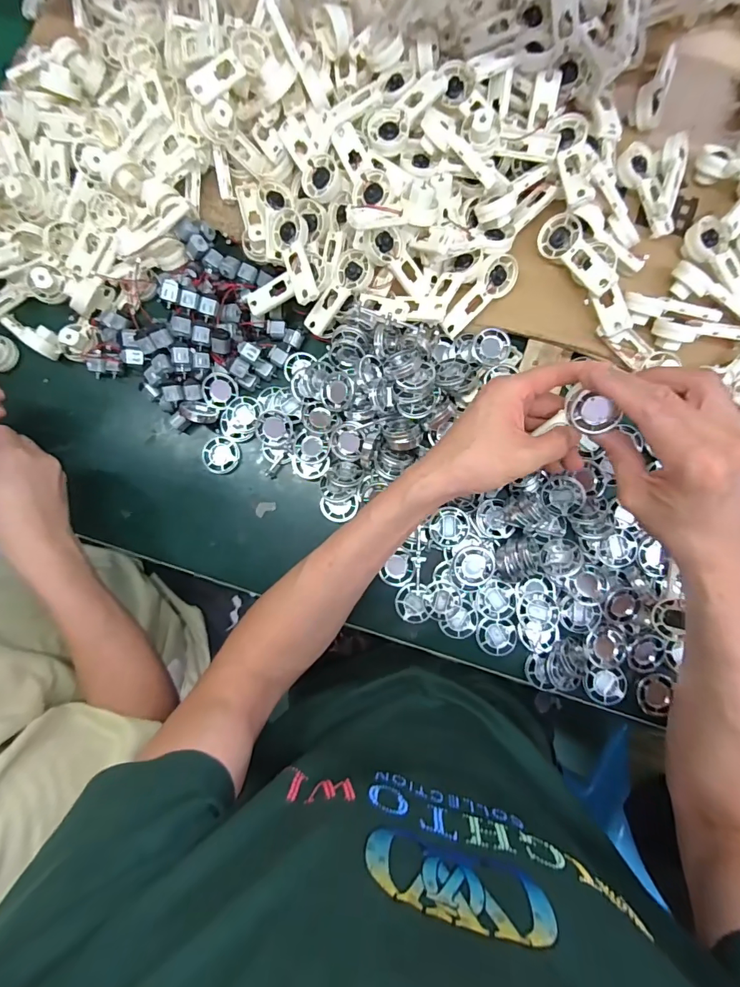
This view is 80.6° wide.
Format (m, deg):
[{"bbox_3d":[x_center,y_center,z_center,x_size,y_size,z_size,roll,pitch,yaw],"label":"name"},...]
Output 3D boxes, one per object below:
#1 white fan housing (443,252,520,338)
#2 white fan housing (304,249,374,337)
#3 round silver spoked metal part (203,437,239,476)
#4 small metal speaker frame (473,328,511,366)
[{"bbox_3d":[0.112,-0.203,0.450,0.092,0.012,0.039,-41,121,12],"label":"white fan housing"},{"bbox_3d":[-0.035,-0.211,0.461,0.039,0.013,0.092,41,104,8],"label":"white fan housing"},{"bbox_3d":[-0.165,-0.042,0.483,0.040,0.010,0.040,0,84,4],"label":"round silver spoked metal part"},{"bbox_3d":[0.128,-0.154,0.460,0.037,0.006,0.037,8,84,5],"label":"small metal speaker frame"}]

